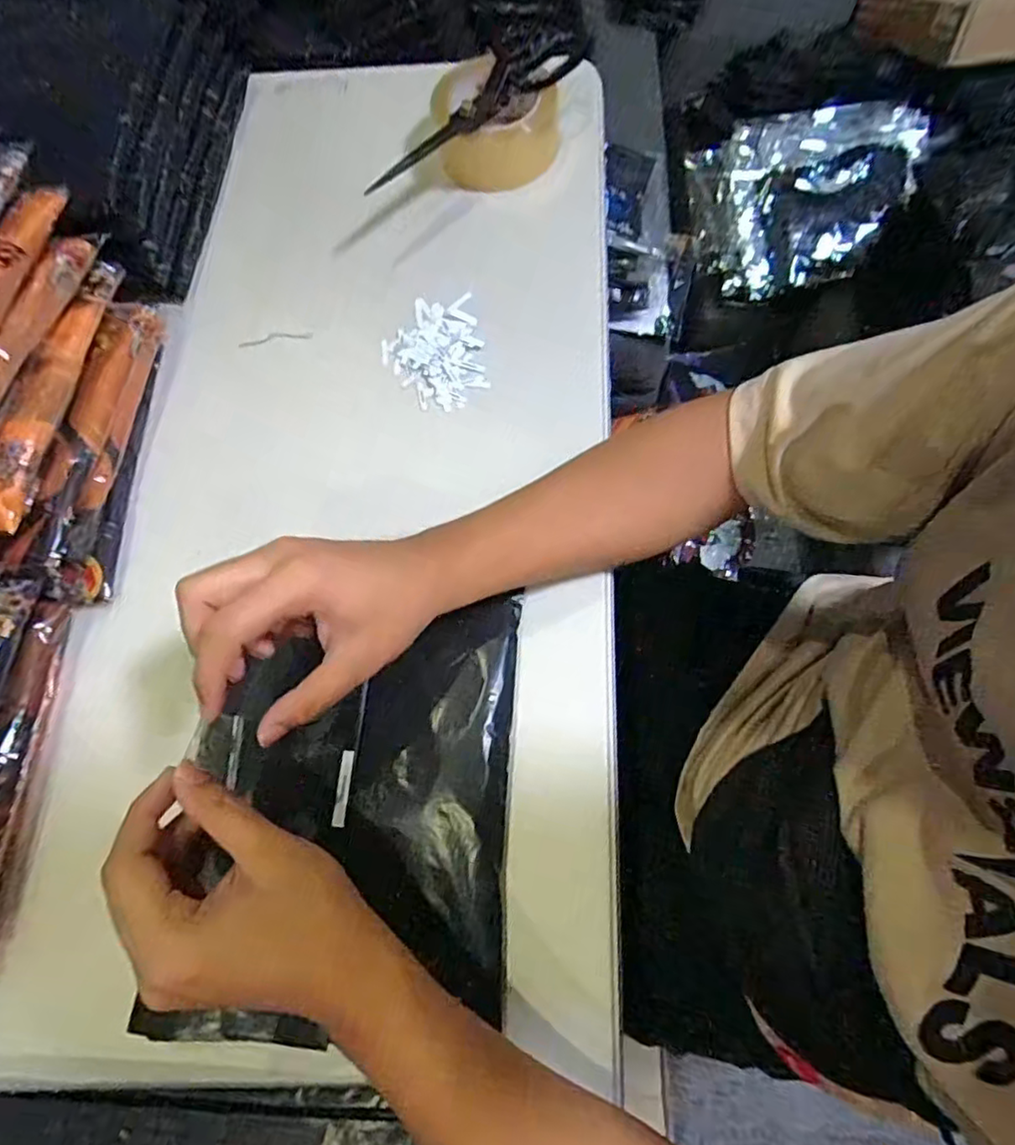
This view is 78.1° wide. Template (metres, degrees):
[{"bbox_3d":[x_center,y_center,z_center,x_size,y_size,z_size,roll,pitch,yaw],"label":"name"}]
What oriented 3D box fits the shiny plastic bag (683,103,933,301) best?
[{"bbox_3d":[0.440,-0.550,0.933,0.309,0.139,0.245,2,70,5],"label":"shiny plastic bag"}]

